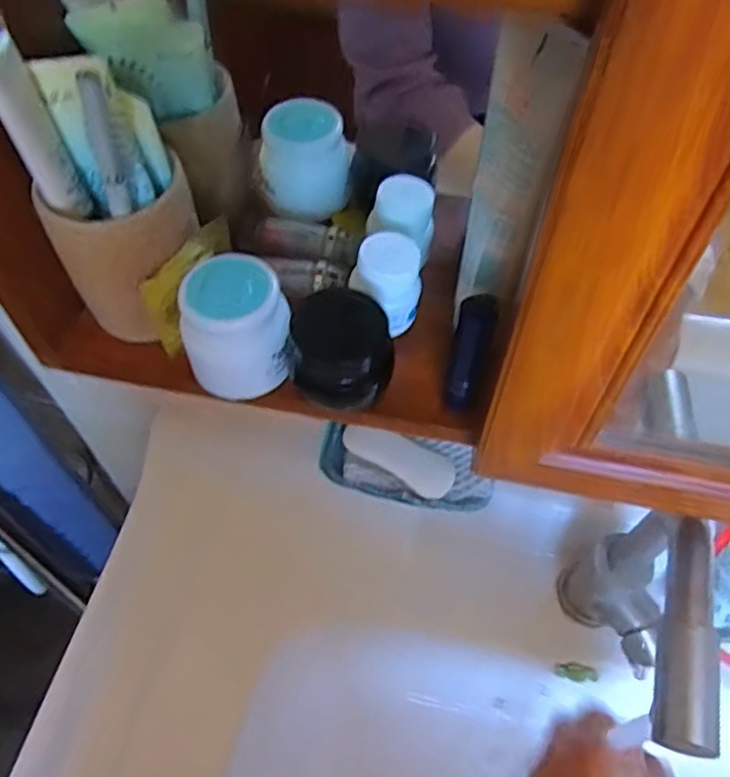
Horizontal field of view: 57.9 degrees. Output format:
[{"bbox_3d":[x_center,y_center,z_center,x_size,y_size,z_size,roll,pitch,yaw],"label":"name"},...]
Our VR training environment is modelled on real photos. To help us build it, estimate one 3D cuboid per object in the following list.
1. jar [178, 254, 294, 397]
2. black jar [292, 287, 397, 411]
[{"bbox_3d":[-0.067,-0.031,0.344,0.052,0.058,0.048,0,55,0],"label":"jar"},{"bbox_3d":[-0.011,-0.022,0.339,0.050,0.050,0.048,0,55,0],"label":"black jar"}]

